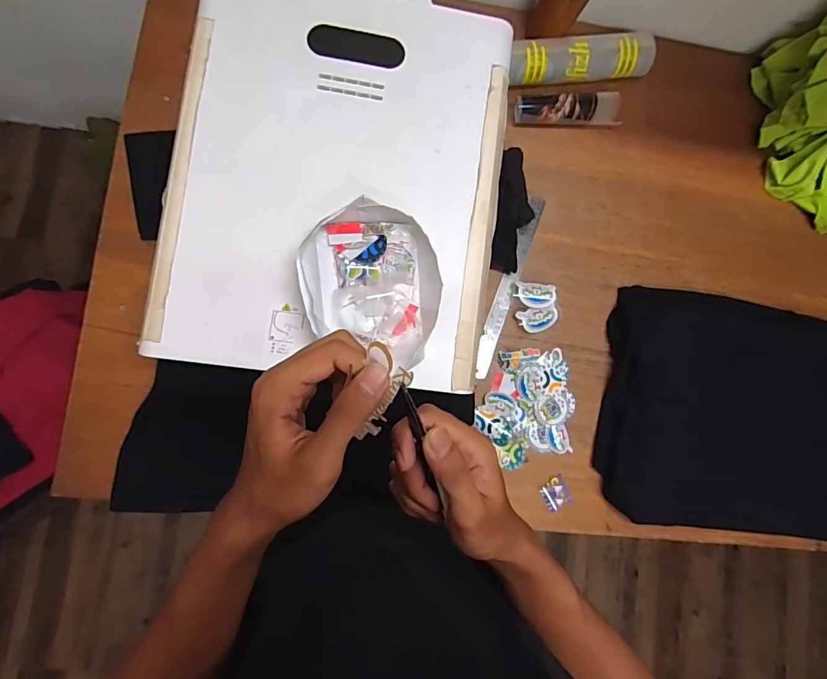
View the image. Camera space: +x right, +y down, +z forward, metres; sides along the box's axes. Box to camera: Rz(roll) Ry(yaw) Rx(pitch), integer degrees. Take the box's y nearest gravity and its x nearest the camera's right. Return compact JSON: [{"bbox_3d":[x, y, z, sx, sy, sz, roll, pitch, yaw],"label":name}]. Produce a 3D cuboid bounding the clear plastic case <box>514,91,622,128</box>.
[{"bbox_3d":[0.260,-0.388,0.738,0.180,0.050,0.052,2,83,-7],"label":"clear plastic case"}]

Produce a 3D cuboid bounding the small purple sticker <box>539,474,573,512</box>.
[{"bbox_3d":[0.231,0.249,0.708,0.043,0.005,0.049,-26,87,-9],"label":"small purple sticker"}]

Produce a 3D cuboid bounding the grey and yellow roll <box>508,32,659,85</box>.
[{"bbox_3d":[0.281,-0.472,0.737,0.245,0.054,0.065,-7,84,-7],"label":"grey and yellow roll"}]

